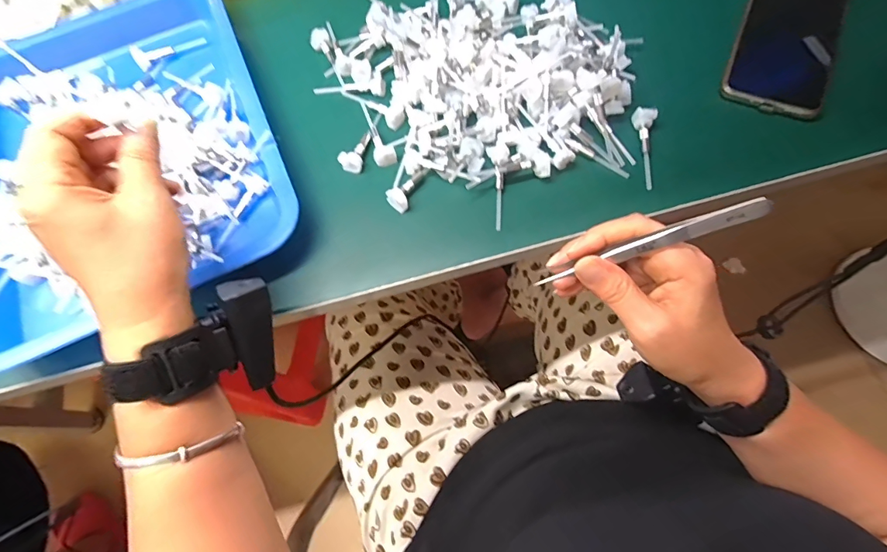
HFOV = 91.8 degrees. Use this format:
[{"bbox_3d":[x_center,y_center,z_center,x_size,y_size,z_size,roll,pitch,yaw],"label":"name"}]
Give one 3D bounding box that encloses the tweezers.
[{"bbox_3d":[0.118,-0.017,0.254,0.126,0.014,0.008,-23,68,34],"label":"tweezers"}]

